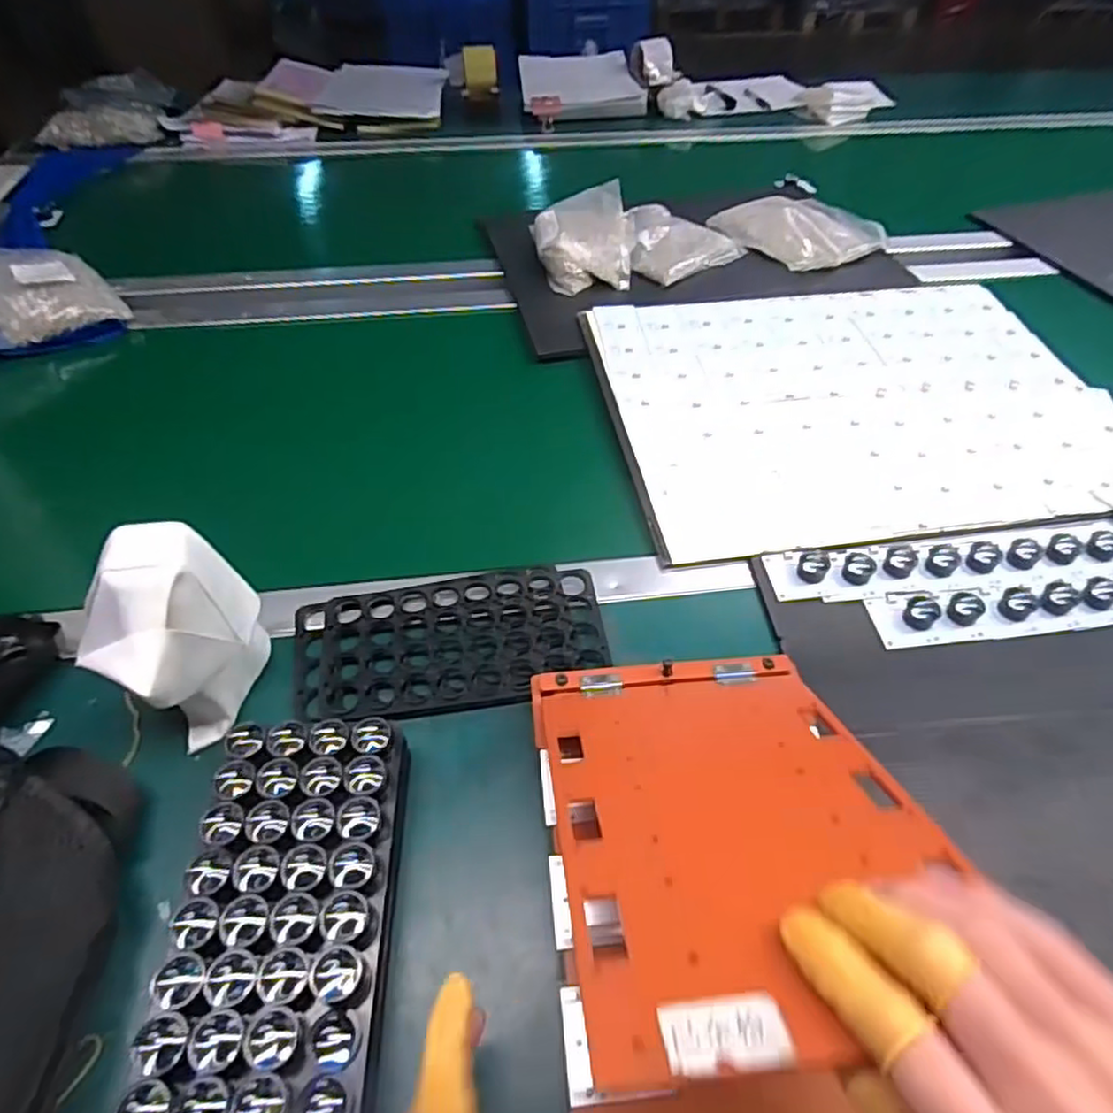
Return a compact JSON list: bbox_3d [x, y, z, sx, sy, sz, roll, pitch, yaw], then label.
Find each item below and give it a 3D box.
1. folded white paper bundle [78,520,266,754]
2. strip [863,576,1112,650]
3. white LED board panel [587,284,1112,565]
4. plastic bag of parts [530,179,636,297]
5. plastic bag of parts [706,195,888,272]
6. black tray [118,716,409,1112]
[{"bbox_3d":[-0.237,0.047,0.420,0.076,0.117,0.102,11,49,8],"label":"folded white paper bundle"},{"bbox_3d":[0.434,0.030,0.505,0.402,0.022,0.043,-3,49,-3],"label":"strip"},{"bbox_3d":[0.292,-0.156,0.673,0.466,0.017,0.363,-4,49,-5],"label":"white LED board panel"},{"bbox_3d":[0.032,-0.391,0.841,0.125,0.053,0.179,5,49,3],"label":"plastic bag of parts"},{"bbox_3d":[0.310,-0.426,0.894,0.165,0.033,0.171,-24,53,-20],"label":"plastic bag of parts"},{"bbox_3d":[-0.133,0.180,0.348,0.098,0.046,0.191,-1,49,-2],"label":"black tray"}]

